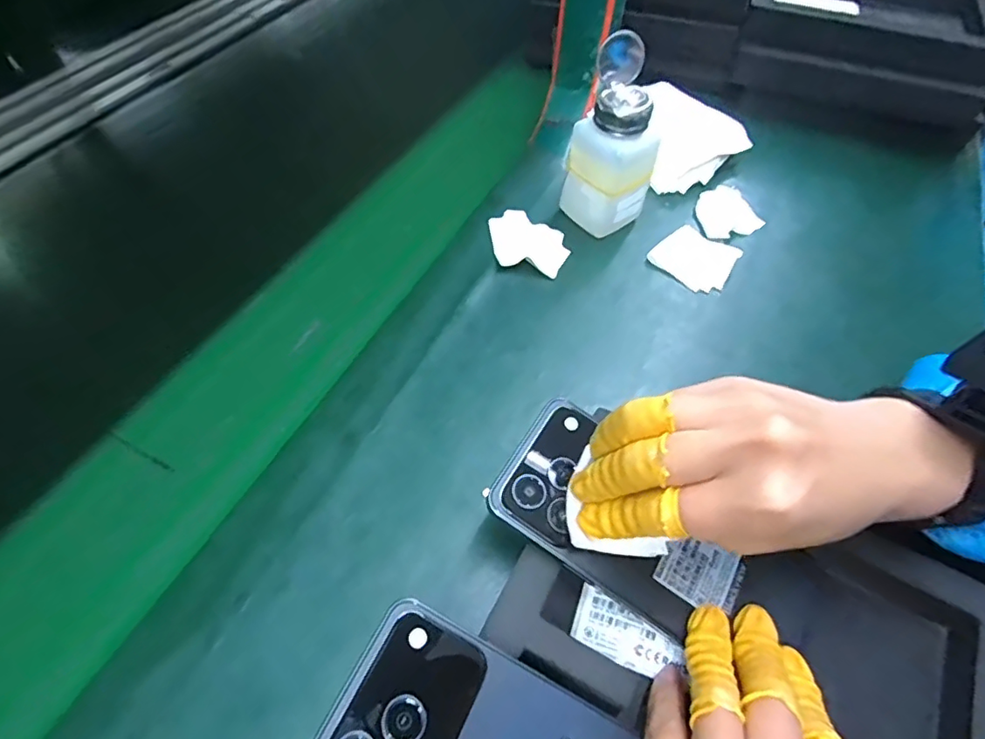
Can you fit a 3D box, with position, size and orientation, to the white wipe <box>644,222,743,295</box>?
[{"bbox_3d":[0.159,-0.088,0.425,0.058,0.016,0.050,39,63,21],"label":"white wipe"}]

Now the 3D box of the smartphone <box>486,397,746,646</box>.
[{"bbox_3d":[0.063,0.076,0.272,0.125,0.008,0.070,39,62,9],"label":"smartphone"}]

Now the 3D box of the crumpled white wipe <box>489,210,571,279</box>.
[{"bbox_3d":[0.028,-0.101,0.428,0.060,0.008,0.061,4,56,0],"label":"crumpled white wipe"}]

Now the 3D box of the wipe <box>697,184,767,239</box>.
[{"bbox_3d":[0.197,-0.129,0.454,0.054,0.024,0.039,25,59,14],"label":"wipe"}]

